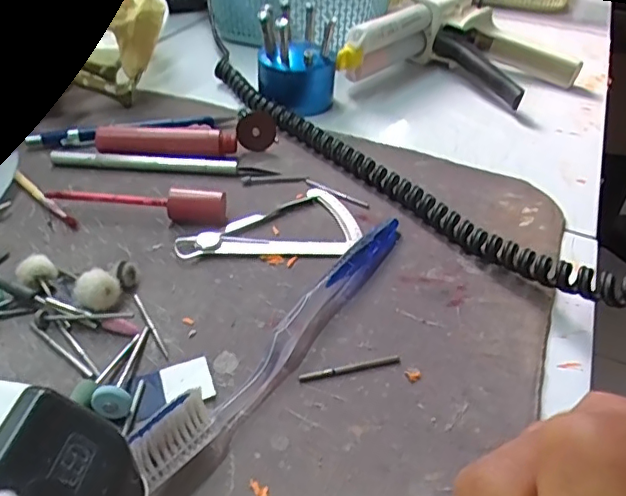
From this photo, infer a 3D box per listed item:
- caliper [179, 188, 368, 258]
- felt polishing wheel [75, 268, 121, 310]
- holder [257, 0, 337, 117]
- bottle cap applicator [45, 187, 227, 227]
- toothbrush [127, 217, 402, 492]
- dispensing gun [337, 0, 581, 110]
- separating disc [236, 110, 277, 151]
[{"bbox_3d":[-0.025,-0.014,0.309,0.096,0.004,0.055,-4,40,-9],"label":"caliper"},{"bbox_3d":[-0.096,0.020,0.252,0.018,0.017,0.015,-14,43,-20],"label":"felt polishing wheel"},{"bbox_3d":[-0.012,-0.144,0.422,0.059,0.066,0.052,3,39,-1],"label":"holder"},{"bbox_3d":[-0.095,-0.026,0.306,0.098,0.021,0.016,6,39,2],"label":"bottle cap applicator"},{"bbox_3d":[-0.004,0.030,0.243,0.017,0.022,0.180,27,45,25],"label":"toothbrush"},{"bbox_3d":[0.132,-0.163,0.470,0.156,0.058,0.166,23,43,22],"label":"dispensing gun"},{"bbox_3d":[-0.037,-0.077,0.368,0.025,0.026,0.004,30,22,-6],"label":"separating disc"}]

